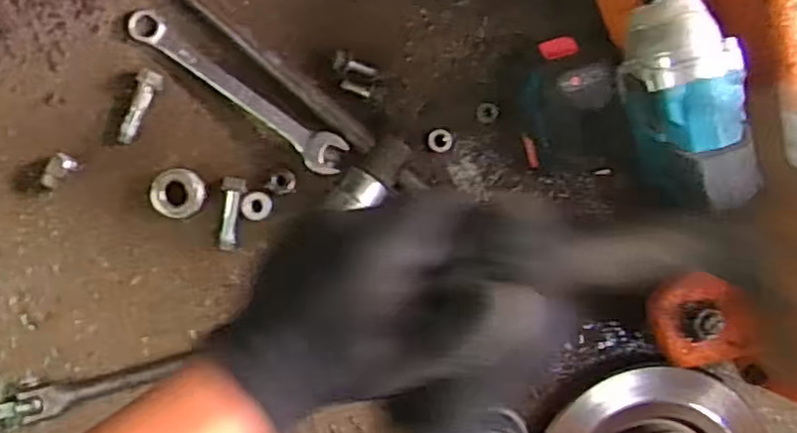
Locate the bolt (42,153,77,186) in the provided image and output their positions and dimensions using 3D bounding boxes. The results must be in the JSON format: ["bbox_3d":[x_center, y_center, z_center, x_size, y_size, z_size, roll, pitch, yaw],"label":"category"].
[{"bbox_3d":[-0.272,-0.036,0.560,0.015,0.016,0.028,29,88,-10],"label":"bolt"}]

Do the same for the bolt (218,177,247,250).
[{"bbox_3d":[-0.142,-0.002,0.591,0.019,0.013,0.062,8,91,-9],"label":"bolt"}]

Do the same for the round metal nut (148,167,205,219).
[{"bbox_3d":[-0.182,-0.019,0.575,0.042,0.015,0.040,2,92,-9],"label":"round metal nut"}]

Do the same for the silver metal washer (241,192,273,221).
[{"bbox_3d":[-0.120,-0.009,0.591,0.024,0.005,0.025,0,93,-9],"label":"silver metal washer"}]

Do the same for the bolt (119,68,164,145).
[{"bbox_3d":[-0.210,-0.088,0.569,0.020,0.015,0.063,20,89,-9],"label":"bolt"}]

